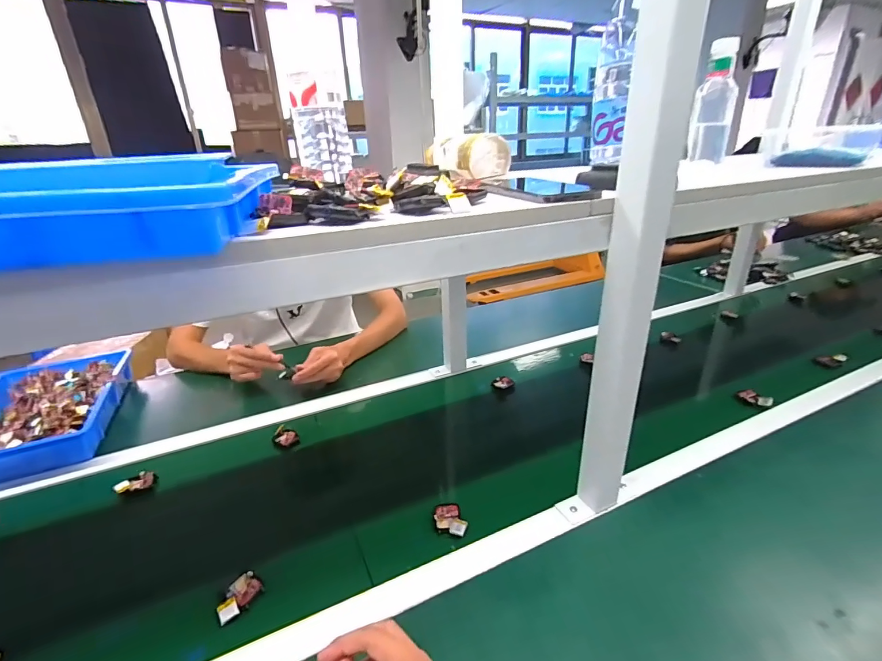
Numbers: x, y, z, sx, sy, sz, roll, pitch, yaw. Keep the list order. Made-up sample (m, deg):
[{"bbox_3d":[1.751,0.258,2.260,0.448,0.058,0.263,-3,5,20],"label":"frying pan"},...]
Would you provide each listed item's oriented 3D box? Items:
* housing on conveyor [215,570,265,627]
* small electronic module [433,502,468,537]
[{"bbox_3d":[-0.237,0.310,0.493,0.037,0.018,0.058,11,28,26],"label":"housing on conveyor"},{"bbox_3d":[0.013,0.261,0.580,0.039,0.019,0.064,-10,26,-16],"label":"small electronic module"}]

